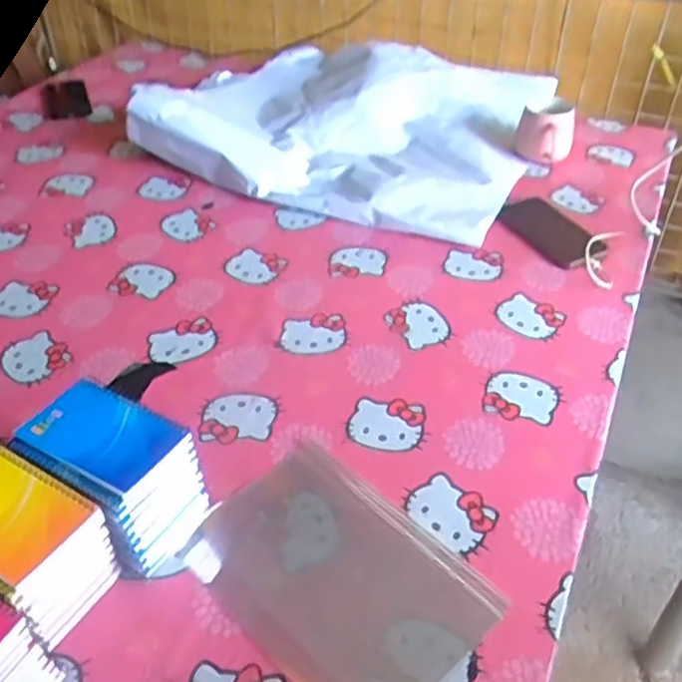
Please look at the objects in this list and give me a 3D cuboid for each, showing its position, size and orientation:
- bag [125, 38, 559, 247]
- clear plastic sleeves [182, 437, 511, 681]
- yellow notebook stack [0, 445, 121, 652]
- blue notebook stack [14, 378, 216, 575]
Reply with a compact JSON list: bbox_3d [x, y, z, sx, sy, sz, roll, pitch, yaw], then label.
[{"bbox_3d":[0.005,-0.395,1.207,0.615,0.105,0.531,15,44,18],"label":"bag"},{"bbox_3d":[-0.006,0.202,0.610,0.168,0.014,0.245,-33,50,-32],"label":"clear plastic sleeves"},{"bbox_3d":[-0.259,0.173,0.570,0.138,0.111,0.095,21,45,23],"label":"yellow notebook stack"},{"bbox_3d":[-0.196,0.124,0.624,0.148,0.112,0.097,21,45,23],"label":"blue notebook stack"}]

